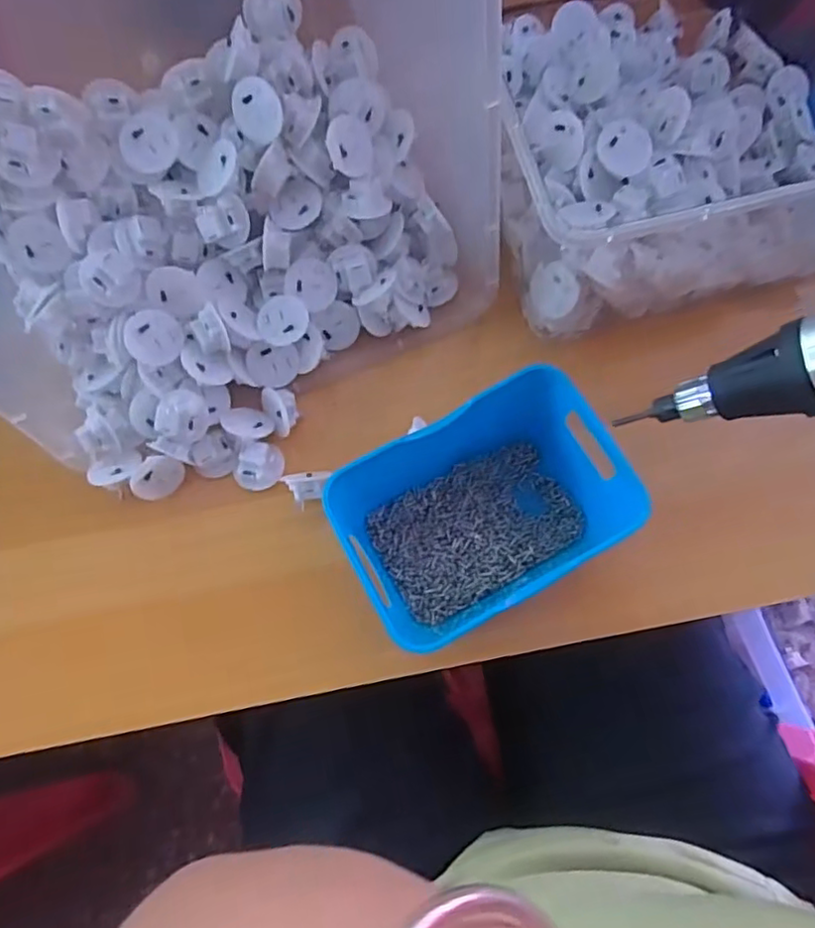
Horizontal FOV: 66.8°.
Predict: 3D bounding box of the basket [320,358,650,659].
[{"bbox_3d":[0.040,0.026,0.354,0.151,0.063,0.102,-28,74,-7],"label":"basket"}]

